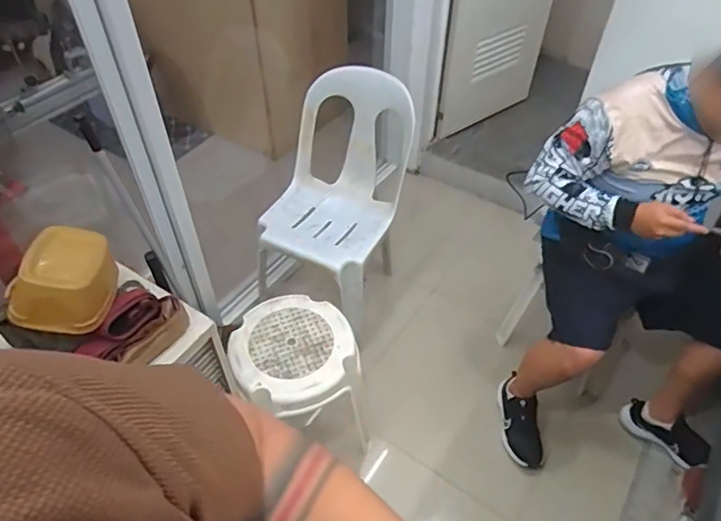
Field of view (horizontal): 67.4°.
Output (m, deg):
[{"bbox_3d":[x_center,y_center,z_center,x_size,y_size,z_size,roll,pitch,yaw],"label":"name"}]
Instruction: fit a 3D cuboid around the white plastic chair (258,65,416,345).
[{"bbox_3d":[-0.082,-0.165,1.803,0.412,0.714,0.551,11,48,10],"label":"white plastic chair"}]

